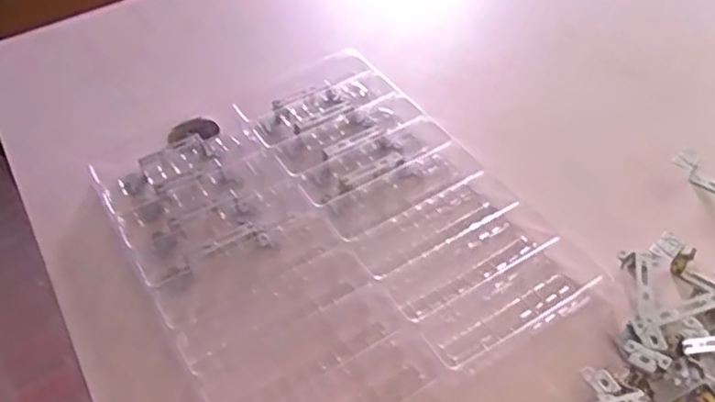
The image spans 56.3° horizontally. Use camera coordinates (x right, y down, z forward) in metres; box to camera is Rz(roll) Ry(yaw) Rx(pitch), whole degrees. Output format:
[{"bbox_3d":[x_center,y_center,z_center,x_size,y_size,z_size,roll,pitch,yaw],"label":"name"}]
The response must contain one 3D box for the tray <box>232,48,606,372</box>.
[{"bbox_3d":[0.037,-0.021,0.674,0.169,0.029,0.417,-27,50,-19],"label":"tray"}]

